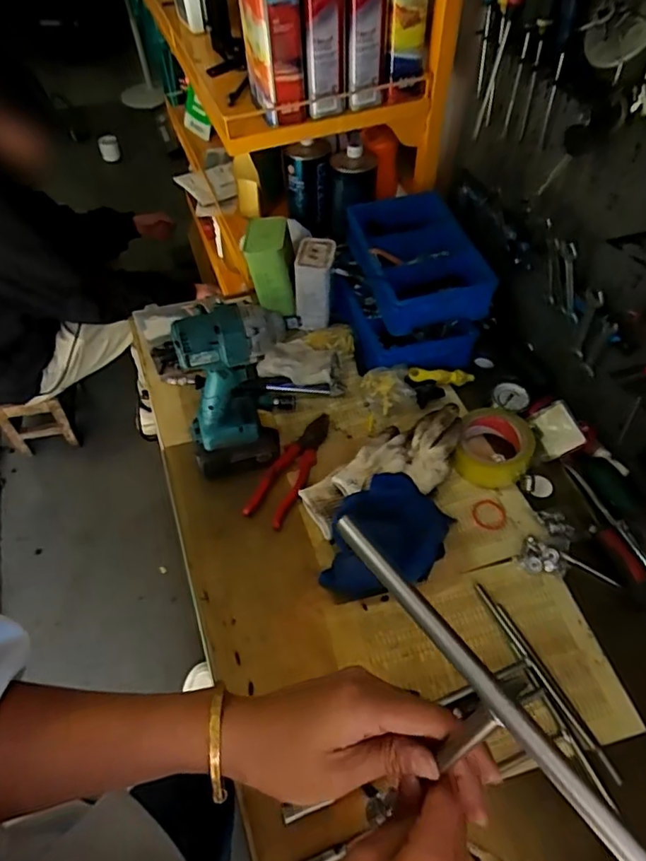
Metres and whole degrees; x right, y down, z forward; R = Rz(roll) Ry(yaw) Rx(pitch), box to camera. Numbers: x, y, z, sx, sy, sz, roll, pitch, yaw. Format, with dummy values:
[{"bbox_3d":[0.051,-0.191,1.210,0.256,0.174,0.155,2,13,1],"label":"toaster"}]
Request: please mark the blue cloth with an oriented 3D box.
[{"bbox_3d":[0.079,0.130,0.673,0.115,0.064,0.165,32,58,22],"label":"blue cloth"}]

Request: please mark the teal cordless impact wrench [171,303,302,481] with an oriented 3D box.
[{"bbox_3d":[-0.102,-0.055,0.698,0.142,0.235,0.090,-12,53,-10],"label":"teal cordless impact wrench"}]

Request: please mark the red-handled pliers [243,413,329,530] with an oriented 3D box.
[{"bbox_3d":[-0.044,0.051,0.779,0.054,0.015,0.191,19,53,13],"label":"red-handled pliers"}]

